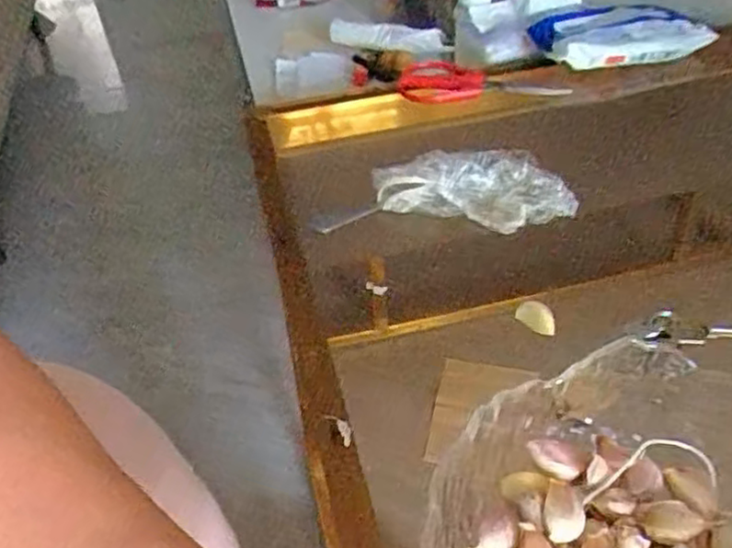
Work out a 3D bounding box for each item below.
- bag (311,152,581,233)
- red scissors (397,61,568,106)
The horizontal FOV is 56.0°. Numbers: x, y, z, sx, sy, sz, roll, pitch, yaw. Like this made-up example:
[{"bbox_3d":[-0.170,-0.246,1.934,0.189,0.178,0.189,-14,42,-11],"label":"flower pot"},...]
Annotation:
[{"bbox_3d":[0.059,-0.060,0.540,0.196,0.044,0.069,-7,42,-2],"label":"bag"},{"bbox_3d":[0.118,-0.193,0.702,0.166,0.027,0.047,8,44,15],"label":"red scissors"}]

